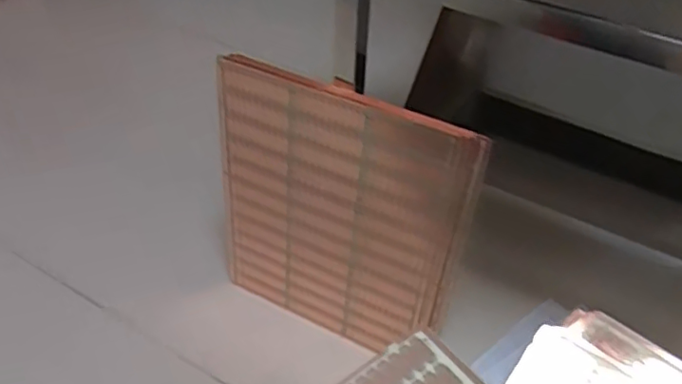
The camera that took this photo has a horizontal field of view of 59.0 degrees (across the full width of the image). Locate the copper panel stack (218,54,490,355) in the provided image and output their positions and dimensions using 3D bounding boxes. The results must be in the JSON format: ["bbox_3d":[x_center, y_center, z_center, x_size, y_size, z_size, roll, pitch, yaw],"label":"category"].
[{"bbox_3d":[-0.013,0.051,0.885,0.368,0.454,0.030,21,42,16],"label":"copper panel stack"}]

